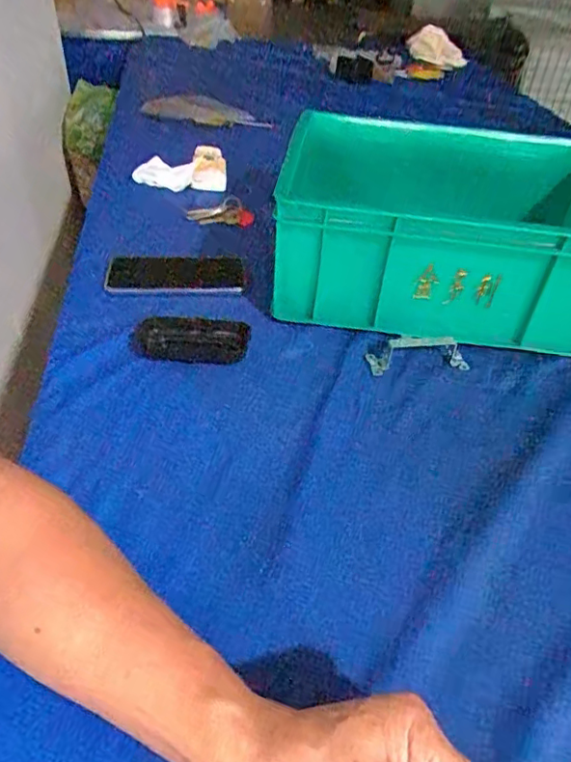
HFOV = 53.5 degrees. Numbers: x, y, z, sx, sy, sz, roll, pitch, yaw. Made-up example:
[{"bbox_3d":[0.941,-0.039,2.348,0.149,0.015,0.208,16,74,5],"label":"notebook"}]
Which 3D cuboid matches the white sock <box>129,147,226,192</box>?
[{"bbox_3d":[-0.169,-0.339,0.906,0.146,0.034,0.100,-4,41,-8],"label":"white sock"}]

